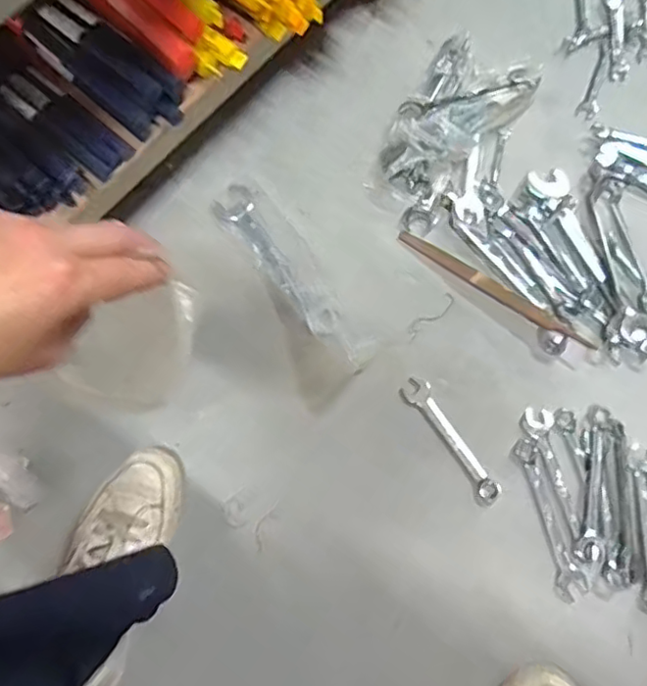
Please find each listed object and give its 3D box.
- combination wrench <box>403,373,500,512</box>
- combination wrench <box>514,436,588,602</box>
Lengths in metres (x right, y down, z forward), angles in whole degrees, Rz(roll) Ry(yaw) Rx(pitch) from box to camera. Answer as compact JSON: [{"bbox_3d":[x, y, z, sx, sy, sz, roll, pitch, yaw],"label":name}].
[{"bbox_3d":[0.132,0.099,0.631,0.031,0.007,0.147,-32,75,-10],"label":"combination wrench"},{"bbox_3d":[0.223,0.173,0.605,0.031,0.004,0.154,-15,72,-4],"label":"combination wrench"}]

